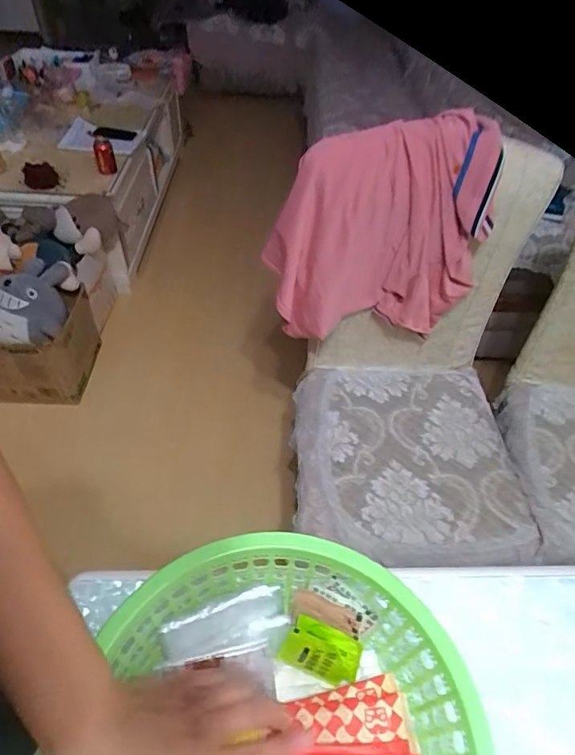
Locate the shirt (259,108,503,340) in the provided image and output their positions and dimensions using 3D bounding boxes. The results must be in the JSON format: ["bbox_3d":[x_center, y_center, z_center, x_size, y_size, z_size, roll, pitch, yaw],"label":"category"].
[{"bbox_3d":[0.168,-0.266,0.951,0.385,0.386,0.172,-9,50,-11],"label":"shirt"}]

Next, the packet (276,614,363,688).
[{"bbox_3d":[0.031,0.261,0.455,0.072,0.061,0.020,15,16,2],"label":"packet"}]

